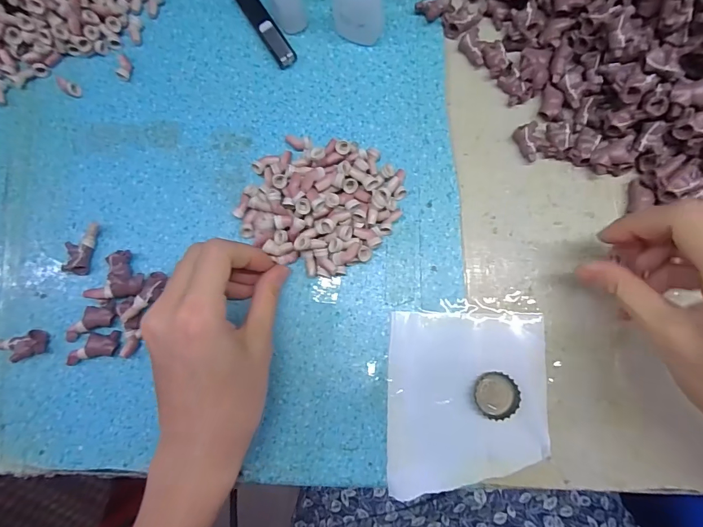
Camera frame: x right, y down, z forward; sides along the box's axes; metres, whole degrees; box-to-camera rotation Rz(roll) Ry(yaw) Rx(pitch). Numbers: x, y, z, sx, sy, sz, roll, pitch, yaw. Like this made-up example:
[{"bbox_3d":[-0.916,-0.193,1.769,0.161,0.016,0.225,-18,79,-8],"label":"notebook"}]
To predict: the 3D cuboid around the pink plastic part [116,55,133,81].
[{"bbox_3d":[-0.169,-0.147,0.296,0.010,0.005,0.020,2,83,4],"label":"pink plastic part"}]

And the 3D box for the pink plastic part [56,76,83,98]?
[{"bbox_3d":[-0.213,-0.133,0.297,0.025,0.004,0.010,37,87,7],"label":"pink plastic part"}]

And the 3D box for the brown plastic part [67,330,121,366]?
[{"bbox_3d":[-0.174,0.057,0.268,0.038,0.010,0.016,-12,83,2],"label":"brown plastic part"}]

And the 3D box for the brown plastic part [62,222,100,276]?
[{"bbox_3d":[-0.190,-0.011,0.277,0.015,0.013,0.037,13,84,5],"label":"brown plastic part"}]

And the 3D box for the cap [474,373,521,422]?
[{"bbox_3d":[0.092,0.084,0.250,0.027,0.006,0.028,0,83,3],"label":"cap"}]

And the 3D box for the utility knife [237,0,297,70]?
[{"bbox_3d":[-0.086,-0.208,0.297,0.014,0.010,0.150,-33,82,-1],"label":"utility knife"}]

